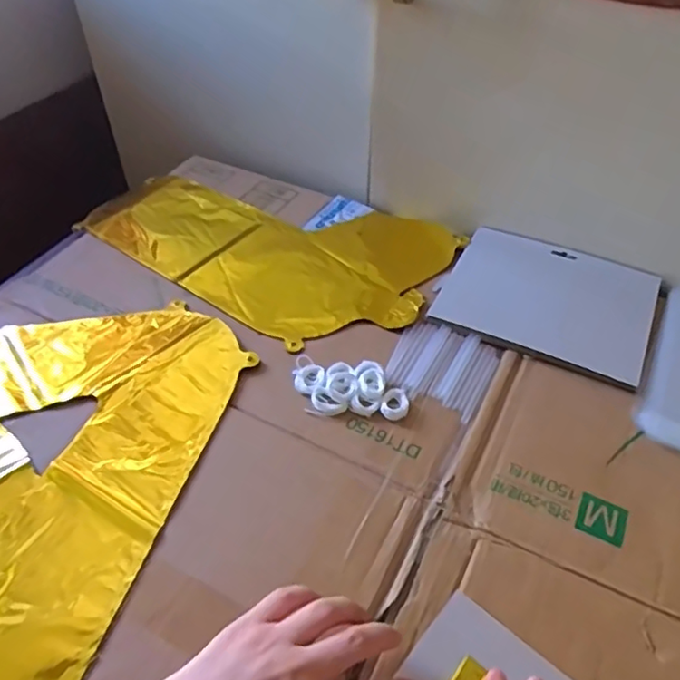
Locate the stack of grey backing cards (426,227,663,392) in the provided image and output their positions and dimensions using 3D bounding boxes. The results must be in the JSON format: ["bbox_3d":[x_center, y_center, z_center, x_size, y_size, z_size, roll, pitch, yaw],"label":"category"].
[{"bbox_3d":[0.201,-0.041,0.586,0.188,0.004,0.159,21,51,18],"label":"stack of grey backing cards"}]

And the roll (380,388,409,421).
[{"bbox_3d":[0.046,0.052,0.502,0.022,0.007,0.028,23,51,19],"label":"roll"}]

